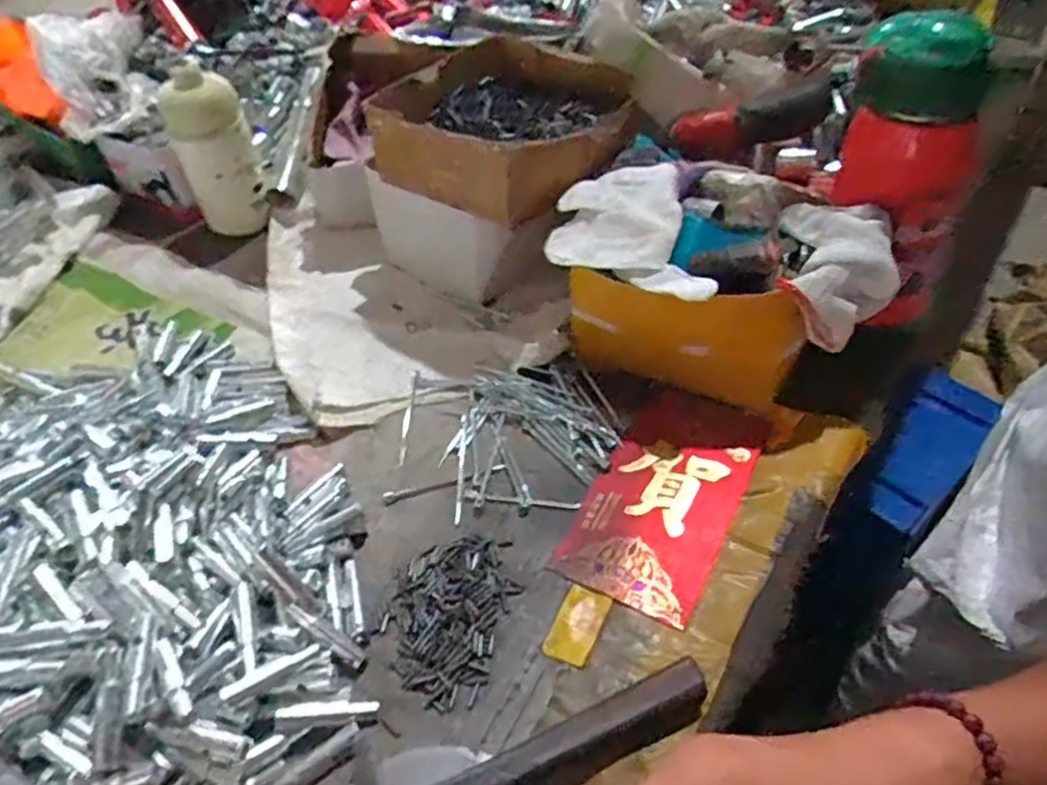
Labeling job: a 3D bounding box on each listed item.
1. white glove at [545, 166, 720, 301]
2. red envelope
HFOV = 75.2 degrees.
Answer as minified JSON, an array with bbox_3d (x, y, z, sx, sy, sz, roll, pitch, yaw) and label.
[{"bbox_3d":[0.065,-0.104,0.453,0.093,0.031,0.117,-4,47,0],"label":"white glove"},{"bbox_3d":[0.091,0.063,0.434,0.086,0.005,0.161,20,54,24],"label":"red envelope"}]

